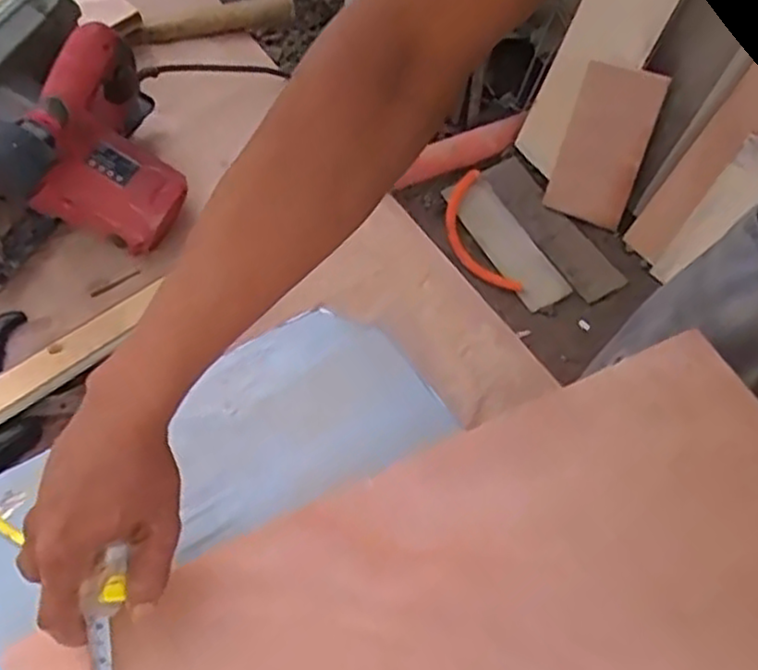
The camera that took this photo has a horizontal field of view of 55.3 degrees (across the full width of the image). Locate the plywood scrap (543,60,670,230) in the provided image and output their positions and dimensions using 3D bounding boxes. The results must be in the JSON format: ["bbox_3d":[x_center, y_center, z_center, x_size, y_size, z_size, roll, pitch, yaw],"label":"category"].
[{"bbox_3d":[0.442,-0.374,1.434,0.155,0.300,0.016,20,34,12],"label":"plywood scrap"}]

